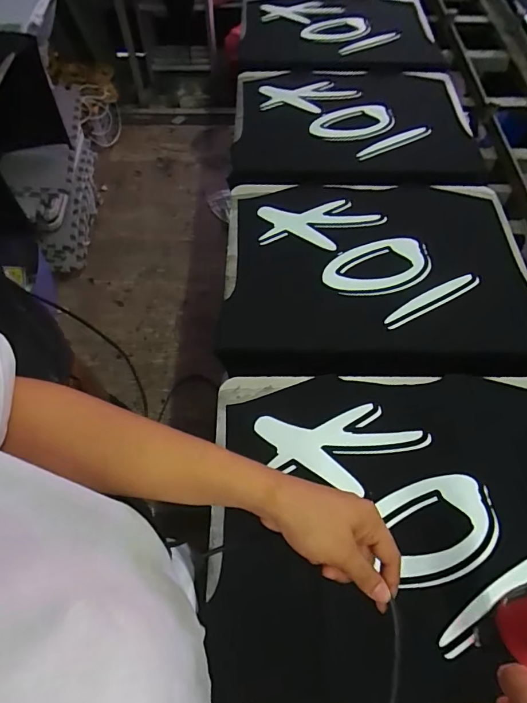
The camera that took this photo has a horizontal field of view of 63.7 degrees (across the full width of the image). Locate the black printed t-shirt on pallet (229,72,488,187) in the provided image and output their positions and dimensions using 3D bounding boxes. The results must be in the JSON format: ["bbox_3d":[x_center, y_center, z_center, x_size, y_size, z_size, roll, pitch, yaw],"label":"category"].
[{"bbox_3d":[0.212,-0.541,1.006,0.560,0.020,0.423,-1,60,-2],"label":"black printed t-shirt on pallet"}]

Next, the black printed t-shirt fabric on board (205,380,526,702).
[{"bbox_3d":[0.184,0.229,0.576,0.507,0.036,0.413,-2,60,-1],"label":"black printed t-shirt fabric on board"}]

